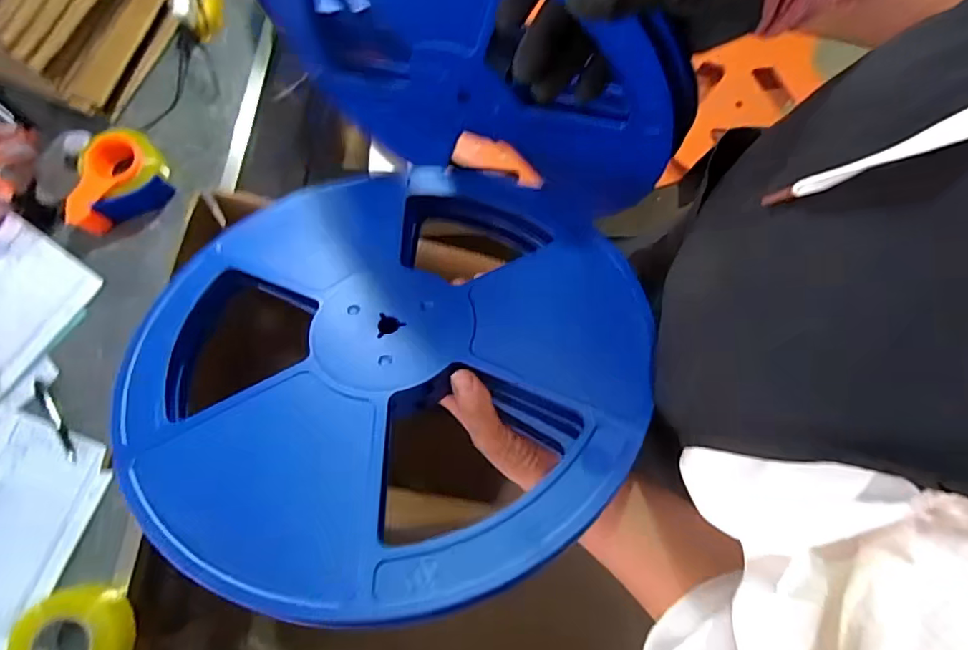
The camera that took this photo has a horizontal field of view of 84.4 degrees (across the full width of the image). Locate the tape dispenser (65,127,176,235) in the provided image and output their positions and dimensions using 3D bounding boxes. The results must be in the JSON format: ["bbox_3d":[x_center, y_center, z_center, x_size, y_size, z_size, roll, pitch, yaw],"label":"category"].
[{"bbox_3d":[-0.598,-0.237,0.860,0.148,0.062,0.134,-28,80,-7],"label":"tape dispenser"}]

